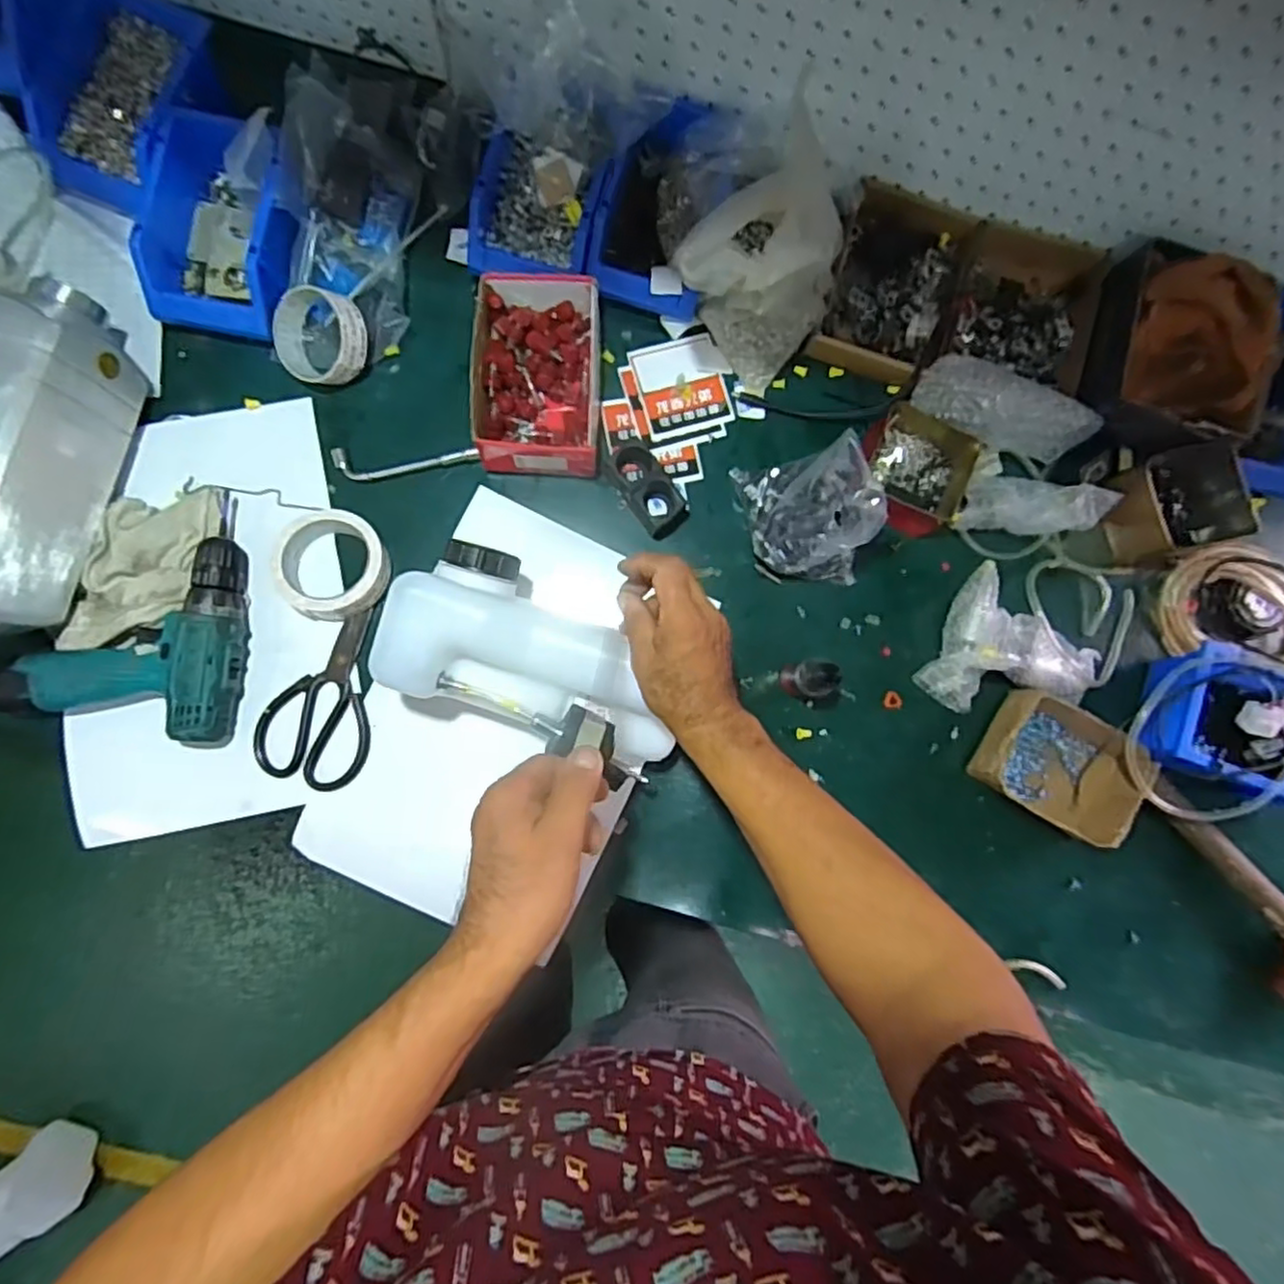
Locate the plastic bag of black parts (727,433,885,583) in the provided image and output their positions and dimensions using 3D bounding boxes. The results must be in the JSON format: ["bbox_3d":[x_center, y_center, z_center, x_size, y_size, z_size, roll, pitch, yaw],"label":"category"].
[{"bbox_3d":[0.159,-0.122,0.656,0.105,0.095,0.116,-5,84,-4],"label":"plastic bag of black parts"}]

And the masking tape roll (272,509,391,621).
[{"bbox_3d":[-0.290,-0.074,0.653,0.098,0.044,0.103,0,84,-3],"label":"masking tape roll"}]

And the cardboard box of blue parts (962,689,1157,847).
[{"bbox_3d":[0.397,0.117,0.656,0.135,0.053,0.111,29,83,0],"label":"cardboard box of blue parts"}]

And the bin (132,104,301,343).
[{"bbox_3d":[-0.395,-0.401,0.653,0.124,0.082,0.197,9,84,-2],"label":"bin"}]

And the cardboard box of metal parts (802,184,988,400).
[{"bbox_3d":[0.258,-0.354,0.696,0.134,0.071,0.183,19,83,-1],"label":"cardboard box of metal parts"}]

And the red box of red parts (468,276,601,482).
[{"bbox_3d":[-0.101,-0.258,0.672,0.116,0.056,0.187,1,84,-3],"label":"red box of red parts"}]

